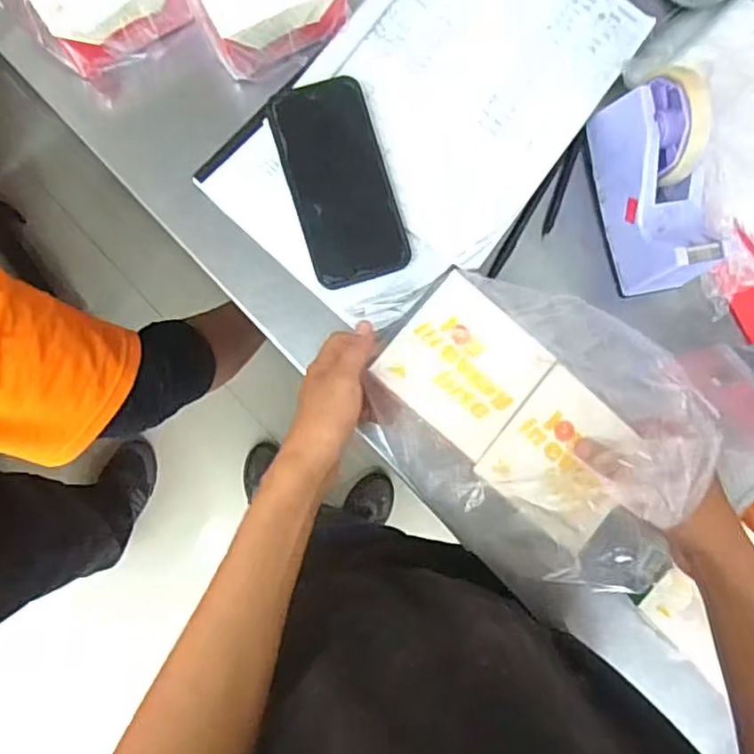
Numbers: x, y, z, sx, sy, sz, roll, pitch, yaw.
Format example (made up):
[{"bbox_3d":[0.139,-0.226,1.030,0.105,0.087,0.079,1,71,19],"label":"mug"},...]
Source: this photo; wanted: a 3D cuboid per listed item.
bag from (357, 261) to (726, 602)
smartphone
[{"bbox_3d":[0.125,0.038,0.488,0.264,0.057,0.188,34,83,-1],"label":"bag"},{"bbox_3d":[-0.029,-0.160,0.500,0.081,0.010,0.162,-17,91,-2],"label":"smartphone"}]

